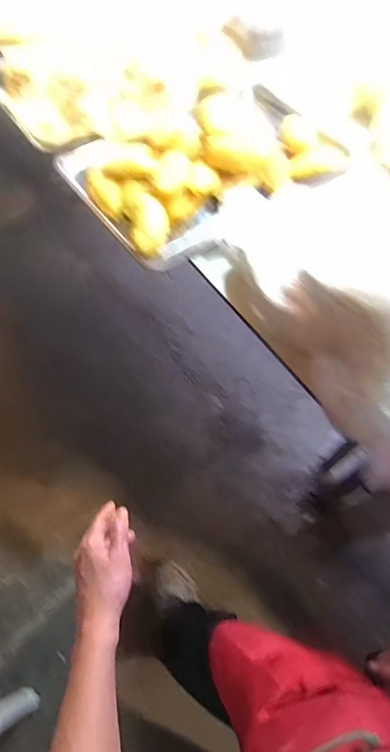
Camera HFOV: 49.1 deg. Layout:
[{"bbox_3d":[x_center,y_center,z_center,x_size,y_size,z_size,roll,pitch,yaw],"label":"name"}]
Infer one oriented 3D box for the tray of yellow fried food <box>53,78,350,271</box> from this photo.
[{"bbox_3d":[0.014,-0.472,0.943,0.518,0.084,0.386,-32,69,-18],"label":"tray of yellow fried food"}]

